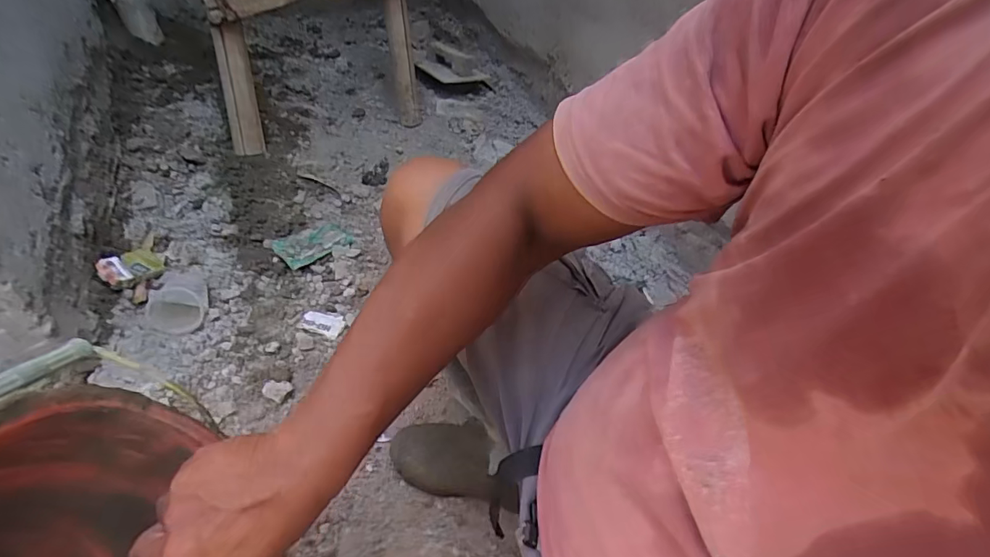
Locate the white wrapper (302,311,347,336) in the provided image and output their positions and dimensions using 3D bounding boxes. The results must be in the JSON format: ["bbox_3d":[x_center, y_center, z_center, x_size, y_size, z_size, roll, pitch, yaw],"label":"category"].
[{"bbox_3d":[-0.323,0.081,0.920,0.082,0.007,0.049,11,47,9],"label":"white wrapper"}]

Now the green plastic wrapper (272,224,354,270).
[{"bbox_3d":[-0.392,-0.079,1.050,0.145,0.011,0.099,-29,53,-26],"label":"green plastic wrapper"}]

